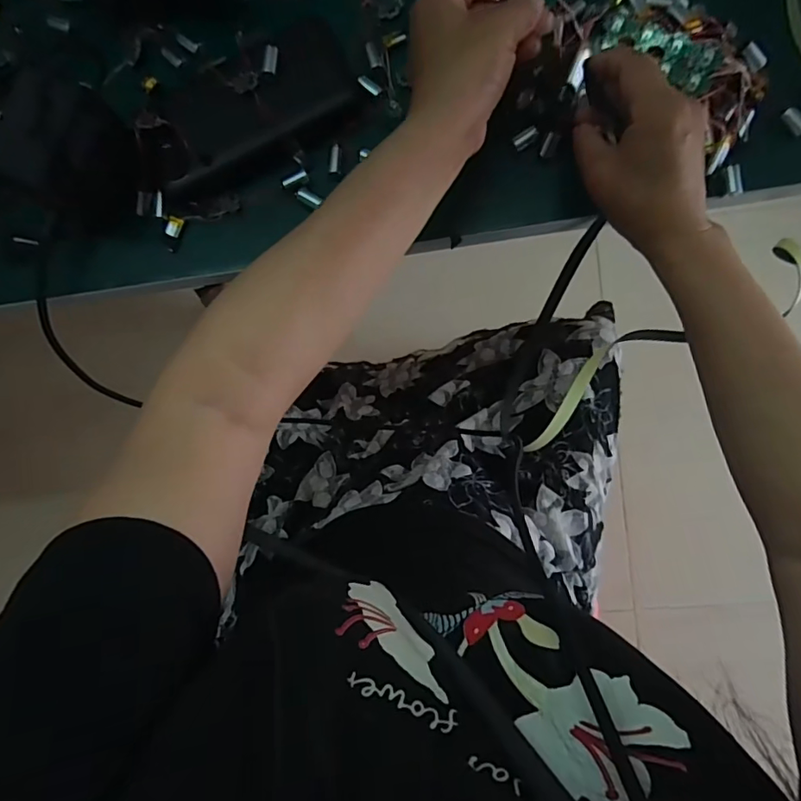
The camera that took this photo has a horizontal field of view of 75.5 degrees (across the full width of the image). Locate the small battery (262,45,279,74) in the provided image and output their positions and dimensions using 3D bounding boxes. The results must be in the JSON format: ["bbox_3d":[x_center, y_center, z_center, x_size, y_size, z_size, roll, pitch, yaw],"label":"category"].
[{"bbox_3d":[-0.089,-0.233,0.352,0.007,0.007,0.019,13,89,5],"label":"small battery"}]

